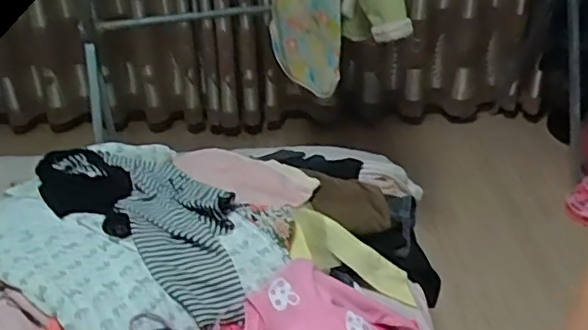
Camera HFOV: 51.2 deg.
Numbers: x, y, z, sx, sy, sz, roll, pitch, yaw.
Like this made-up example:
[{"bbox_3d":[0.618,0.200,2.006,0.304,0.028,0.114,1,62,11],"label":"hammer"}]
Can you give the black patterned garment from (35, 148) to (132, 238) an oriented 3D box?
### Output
[{"bbox_3d":[-0.313,0.037,0.940,0.123,0.018,0.250,-19,36,-26],"label":"black patterned garment"}]

